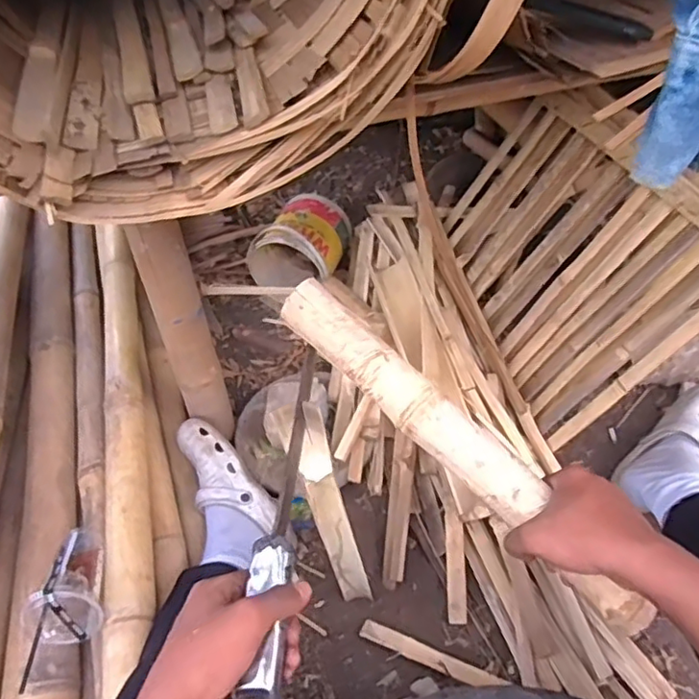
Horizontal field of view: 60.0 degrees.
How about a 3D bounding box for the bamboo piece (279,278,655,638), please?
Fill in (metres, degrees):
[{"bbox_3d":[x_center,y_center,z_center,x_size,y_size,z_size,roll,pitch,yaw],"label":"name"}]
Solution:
[{"bbox_3d":[0.092,0.078,0.534,0.045,0.033,0.398,-37,72,-29],"label":"bamboo piece"}]

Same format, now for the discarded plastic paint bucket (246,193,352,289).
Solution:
[{"bbox_3d":[-0.105,-0.242,1.354,0.187,0.153,0.189,14,47,18],"label":"discarded plastic paint bucket"}]

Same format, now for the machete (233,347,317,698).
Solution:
[{"bbox_3d":[-0.053,0.132,0.498,0.031,0.038,0.319,1,48,5],"label":"machete"}]

